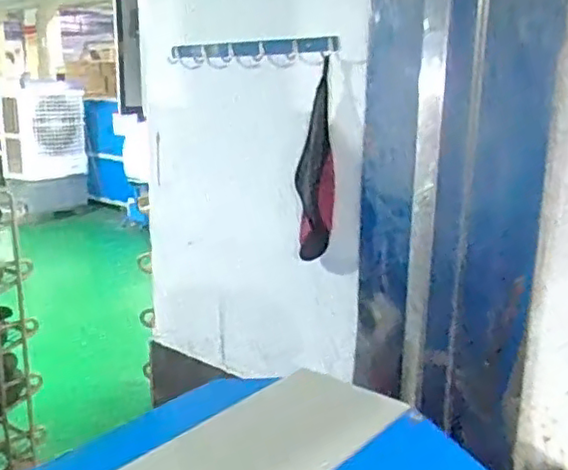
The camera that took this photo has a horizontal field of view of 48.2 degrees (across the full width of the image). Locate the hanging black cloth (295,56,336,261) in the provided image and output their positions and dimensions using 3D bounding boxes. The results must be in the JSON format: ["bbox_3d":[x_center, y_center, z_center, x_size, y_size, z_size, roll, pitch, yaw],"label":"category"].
[{"bbox_3d":[0.064,-0.133,1.174,0.074,0.351,0.038,6,11,21],"label":"hanging black cloth"}]

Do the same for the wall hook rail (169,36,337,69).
[{"bbox_3d":[-0.075,-0.357,1.255,0.437,0.047,0.034,13,18,43],"label":"wall hook rail"}]

